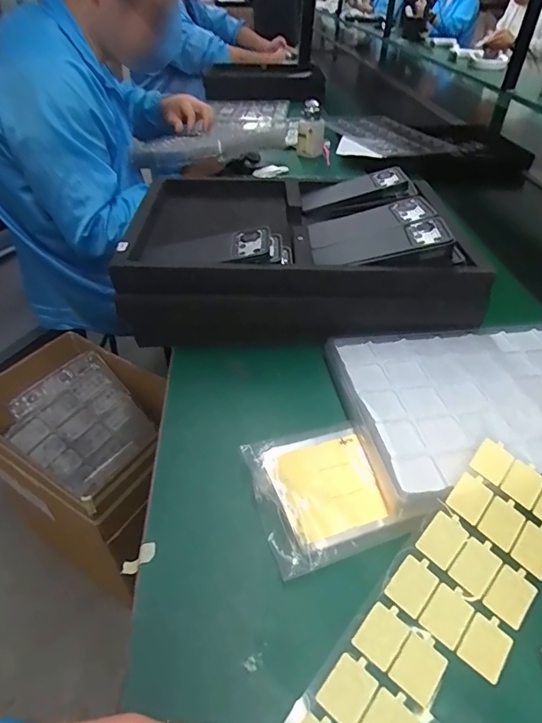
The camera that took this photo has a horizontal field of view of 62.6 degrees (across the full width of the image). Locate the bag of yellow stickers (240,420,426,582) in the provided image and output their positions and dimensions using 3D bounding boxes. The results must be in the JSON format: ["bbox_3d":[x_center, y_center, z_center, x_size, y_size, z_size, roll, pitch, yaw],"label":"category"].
[{"bbox_3d":[0.047,0.108,0.388,0.118,0.027,0.120,-12,43,-16],"label":"bag of yellow stickers"}]

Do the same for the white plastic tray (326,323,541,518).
[{"bbox_3d":[0.237,0.037,0.462,0.311,0.025,0.223,-4,42,-8],"label":"white plastic tray"}]

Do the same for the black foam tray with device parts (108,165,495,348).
[{"bbox_3d":[0.026,-0.166,0.602,0.410,0.101,0.313,-2,41,-5],"label":"black foam tray with device parts"}]

